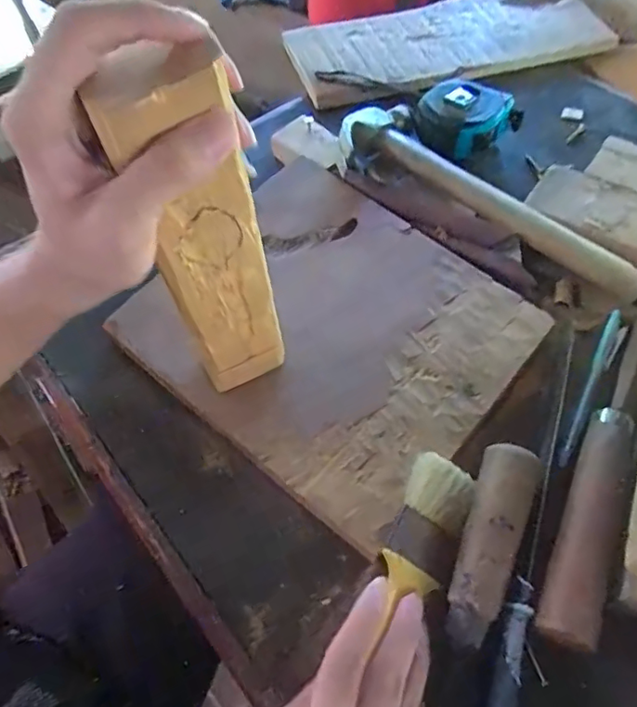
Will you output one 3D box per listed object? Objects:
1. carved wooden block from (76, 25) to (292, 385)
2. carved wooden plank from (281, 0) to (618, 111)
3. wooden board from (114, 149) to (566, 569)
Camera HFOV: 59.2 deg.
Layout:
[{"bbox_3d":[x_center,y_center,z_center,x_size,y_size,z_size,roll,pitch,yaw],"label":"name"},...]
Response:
[{"bbox_3d":[-0.054,-0.045,0.292,0.051,0.216,0.020,-21,58,-8],"label":"carved wooden block"},{"bbox_3d":[0.150,-0.356,0.627,0.360,0.016,0.143,-18,59,-10],"label":"carved wooden plank"},{"bbox_3d":[0.009,-0.023,0.407,0.250,0.019,0.223,36,65,22],"label":"wooden board"}]

